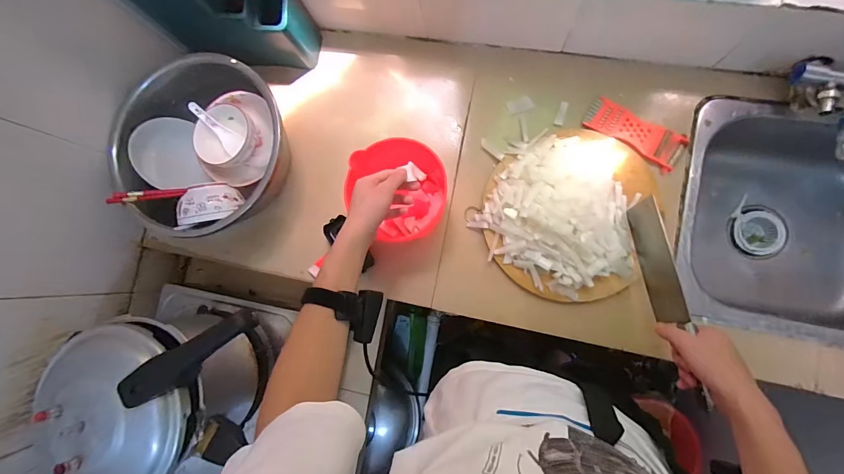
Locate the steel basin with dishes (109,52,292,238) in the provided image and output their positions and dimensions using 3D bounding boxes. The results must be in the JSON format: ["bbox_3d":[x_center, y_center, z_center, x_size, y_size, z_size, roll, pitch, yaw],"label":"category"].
[{"bbox_3d":[-0.364,-0.154,0.650,0.274,0.132,0.278,-1,84,8],"label":"steel basin with dishes"}]

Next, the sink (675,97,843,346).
[{"bbox_3d":[0.654,-0.022,0.668,0.416,0.202,0.385,10,86,9],"label":"sink"}]

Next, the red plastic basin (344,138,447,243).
[{"bbox_3d":[-0.039,-0.077,0.628,0.150,0.105,0.160,-1,84,8],"label":"red plastic basin"}]

